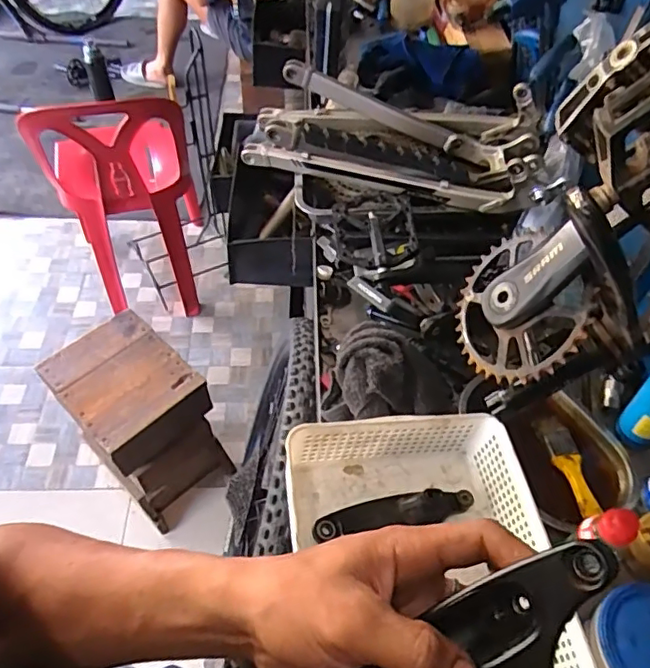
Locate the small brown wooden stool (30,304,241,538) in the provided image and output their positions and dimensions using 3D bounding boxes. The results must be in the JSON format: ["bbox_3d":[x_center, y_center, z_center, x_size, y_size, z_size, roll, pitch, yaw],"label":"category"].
[{"bbox_3d":[-0.463,0.202,1.399,0.317,0.361,0.254,39,60,24],"label":"small brown wooden stool"}]

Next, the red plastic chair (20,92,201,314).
[{"bbox_3d":[-0.583,-0.420,1.657,0.382,0.767,0.459,-10,54,-10],"label":"red plastic chair"}]

